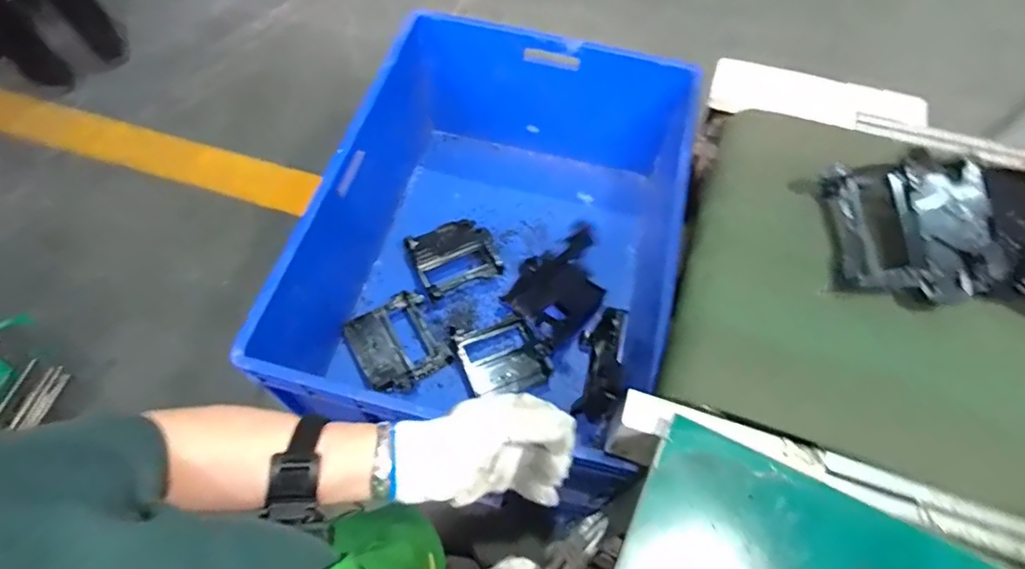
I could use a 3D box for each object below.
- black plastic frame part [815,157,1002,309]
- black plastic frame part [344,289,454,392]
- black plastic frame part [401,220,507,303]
[{"bbox_3d":[0.479,-0.068,0.699,0.149,0.098,0.196,4,62,1],"label":"black plastic frame part"},{"bbox_3d":[-0.232,0.121,1.147,0.170,0.038,0.176,-28,66,-15],"label":"black plastic frame part"},{"bbox_3d":[-0.125,-0.059,1.256,0.182,0.038,0.166,-22,65,-12],"label":"black plastic frame part"}]

